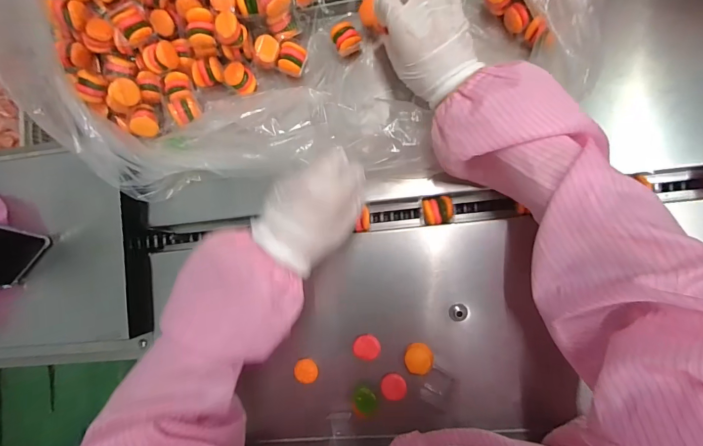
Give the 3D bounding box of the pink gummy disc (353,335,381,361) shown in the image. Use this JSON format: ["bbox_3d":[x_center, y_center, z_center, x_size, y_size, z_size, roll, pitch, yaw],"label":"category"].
[{"bbox_3d":[0.018,0.139,0.414,0.029,0.006,0.027,0,86,7],"label":"pink gummy disc"}]

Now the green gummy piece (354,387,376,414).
[{"bbox_3d":[0.015,0.193,0.404,0.023,0.012,0.023,-2,86,7],"label":"green gummy piece"}]

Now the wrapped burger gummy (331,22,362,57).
[{"bbox_3d":[-0.006,-0.213,0.429,0.031,0.028,0.030,-27,84,4],"label":"wrapped burger gummy"}]

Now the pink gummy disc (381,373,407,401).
[{"bbox_3d":[0.047,0.183,0.411,0.027,0.008,0.027,0,86,7],"label":"pink gummy disc"}]

